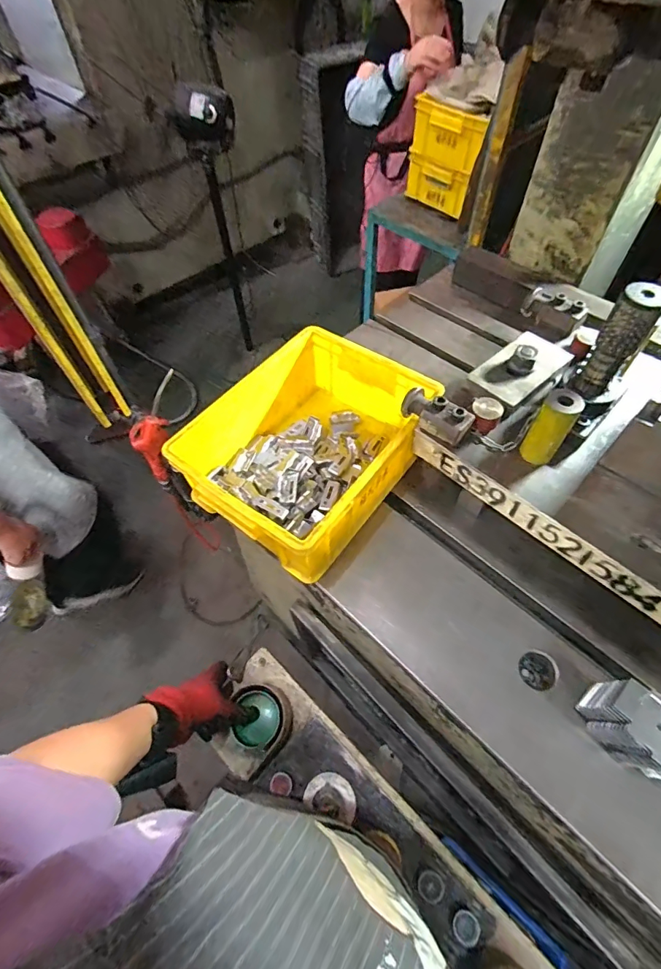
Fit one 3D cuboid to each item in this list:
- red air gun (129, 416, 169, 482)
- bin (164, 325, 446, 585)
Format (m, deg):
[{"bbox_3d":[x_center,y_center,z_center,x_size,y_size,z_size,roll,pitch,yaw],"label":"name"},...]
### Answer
[{"bbox_3d":[-0.292,-0.058,0.735,0.027,0.144,0.056,31,62,20],"label":"red air gun"},{"bbox_3d":[-0.027,-0.059,0.667,0.254,0.144,0.355,32,62,20],"label":"bin"}]

